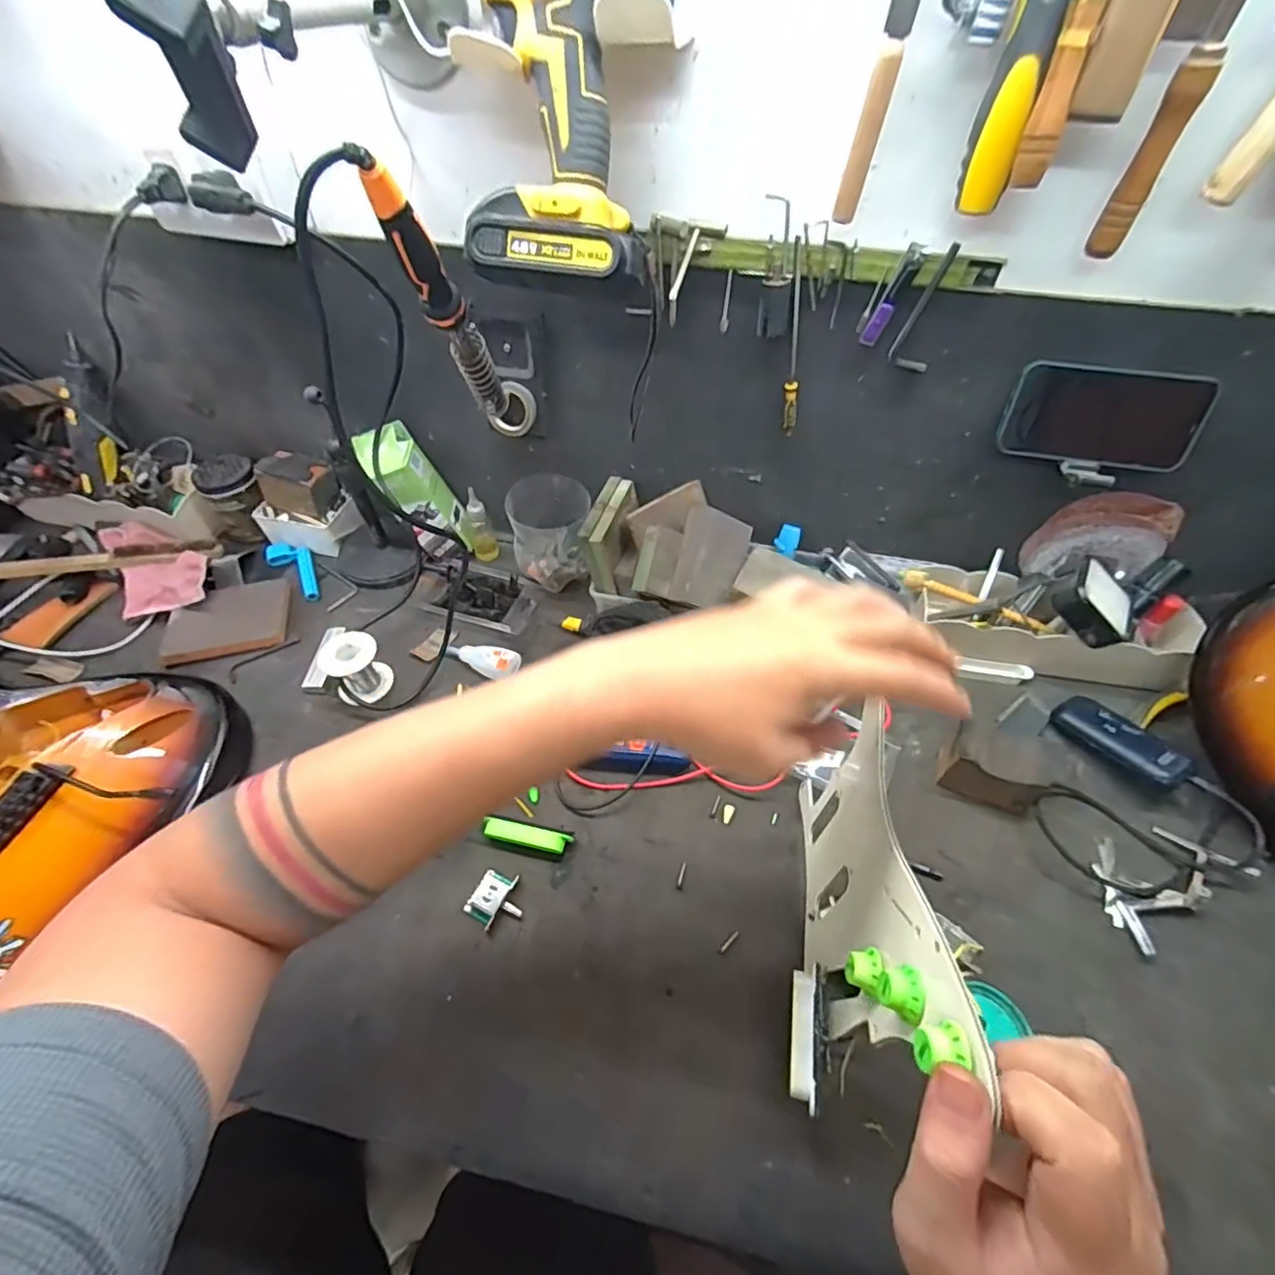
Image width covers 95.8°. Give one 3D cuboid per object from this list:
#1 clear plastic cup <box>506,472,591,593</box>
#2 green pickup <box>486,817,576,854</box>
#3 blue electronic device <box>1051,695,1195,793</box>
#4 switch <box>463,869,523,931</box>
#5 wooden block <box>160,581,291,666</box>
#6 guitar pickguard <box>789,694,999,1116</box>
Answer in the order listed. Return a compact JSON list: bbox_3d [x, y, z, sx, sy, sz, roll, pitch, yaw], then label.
[{"bbox_3d":[-0.100,-0.122,0.671,0.089,0.099,0.079,-1,50,-1],"label":"clear plastic cup"},{"bbox_3d":[-0.094,0.170,0.494,0.073,0.013,0.016,9,50,7],"label":"green pickup"},{"bbox_3d":[0.451,0.096,0.542,0.050,0.018,0.110,-21,39,-16],"label":"blue electronic device"},{"bbox_3d":[-0.113,0.212,0.465,0.042,0.010,0.040,22,53,17],"label":"switch"},{"bbox_3d":[-0.455,-0.022,0.645,0.119,0.014,0.104,-13,51,-11],"label":"wooden block"},{"bbox_3d":[0.133,0.155,0.368,0.038,0.198,0.215,6,51,5],"label":"guitar pickguard"}]

